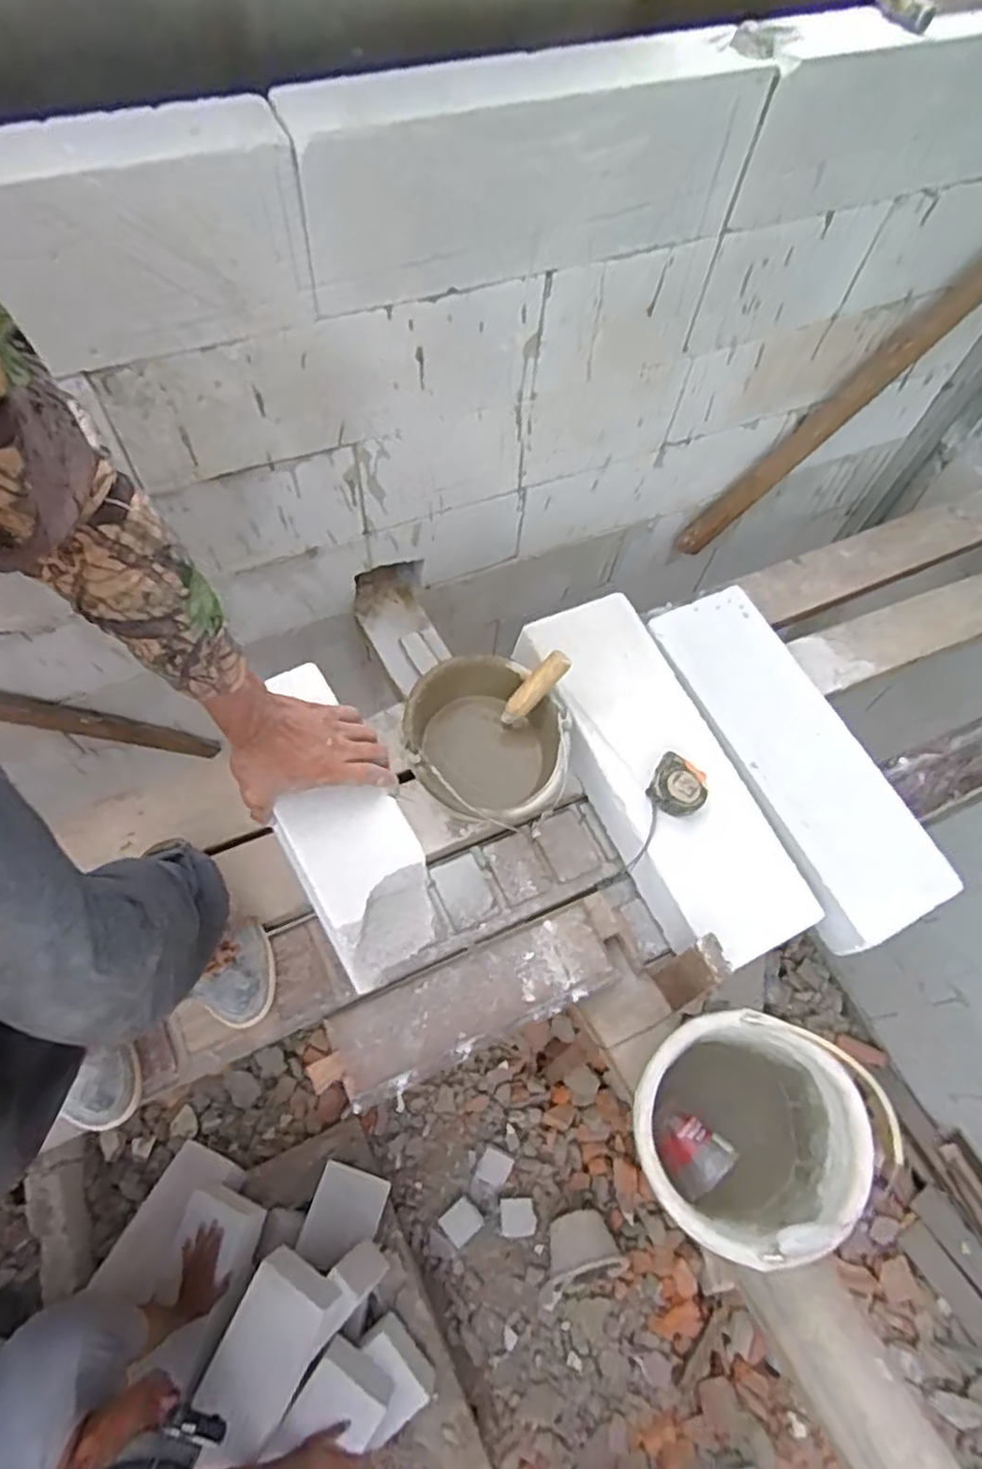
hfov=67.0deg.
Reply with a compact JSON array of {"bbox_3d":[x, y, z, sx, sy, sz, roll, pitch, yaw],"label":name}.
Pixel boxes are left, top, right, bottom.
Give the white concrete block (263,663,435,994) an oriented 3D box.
[{"bbox_3d":[-0.147,0.102,0.758,0.101,0.191,0.259,-24,67,-13],"label":"white concrete block"}]

